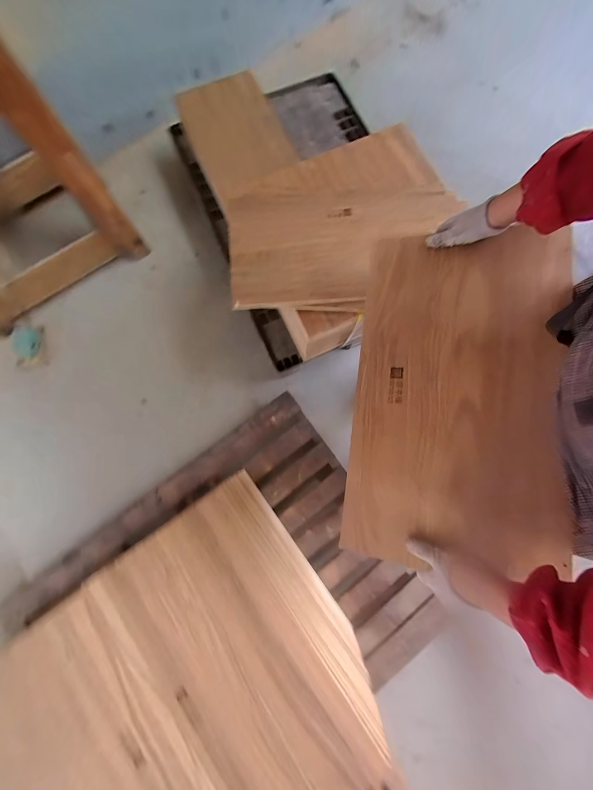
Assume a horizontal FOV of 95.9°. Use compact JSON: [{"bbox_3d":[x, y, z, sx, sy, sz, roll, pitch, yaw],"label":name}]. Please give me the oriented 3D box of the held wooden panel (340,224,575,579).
[{"bbox_3d":[0.274,-0.008,0.475,0.318,0.022,0.583,5,81,20],"label":"held wooden panel"}]

